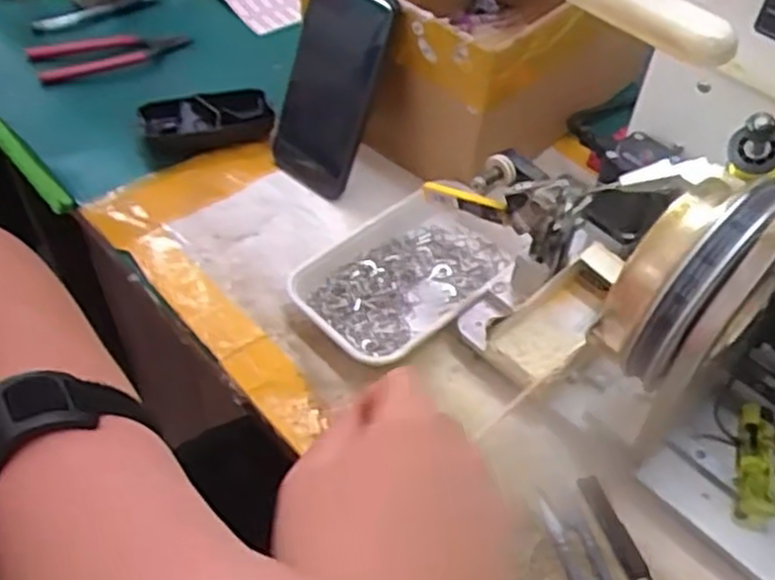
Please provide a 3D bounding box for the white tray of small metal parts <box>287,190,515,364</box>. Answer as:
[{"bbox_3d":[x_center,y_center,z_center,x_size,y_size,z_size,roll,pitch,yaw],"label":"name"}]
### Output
[{"bbox_3d":[0.017,-0.014,0.558,0.164,0.020,0.103,-30,57,-25],"label":"white tray of small metal parts"}]

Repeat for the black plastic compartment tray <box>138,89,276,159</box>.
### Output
[{"bbox_3d":[-0.149,-0.140,0.648,0.101,0.026,0.045,-13,51,-13],"label":"black plastic compartment tray"}]

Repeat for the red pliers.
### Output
[{"bbox_3d":[-0.253,-0.218,0.717,0.133,0.018,0.048,-25,55,-22],"label":"red pliers"}]

